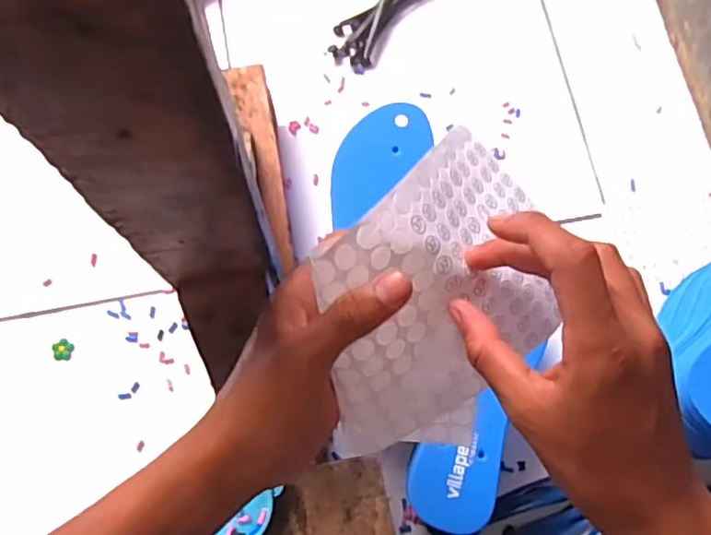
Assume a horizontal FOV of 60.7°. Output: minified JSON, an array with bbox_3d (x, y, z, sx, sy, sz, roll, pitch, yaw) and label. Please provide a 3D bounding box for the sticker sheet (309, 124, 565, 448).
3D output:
[{"bbox_3d":[0.049,0.015,0.314,0.107,0.098,0.175,37,79,9],"label":"sticker sheet"}]

